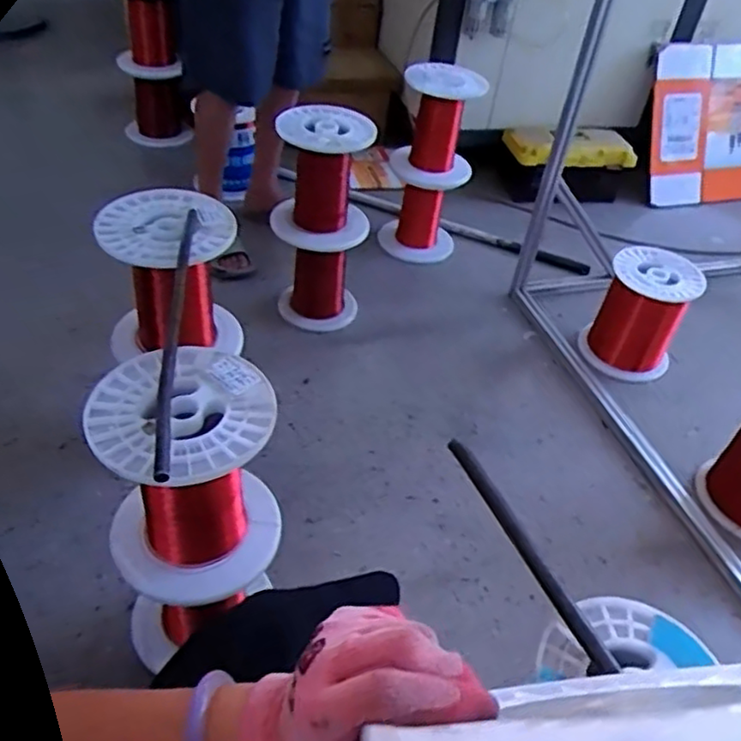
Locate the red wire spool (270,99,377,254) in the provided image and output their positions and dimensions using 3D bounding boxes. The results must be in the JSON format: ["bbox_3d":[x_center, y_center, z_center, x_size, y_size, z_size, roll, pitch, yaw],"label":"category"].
[{"bbox_3d":[-0.104,-0.419,1.436,0.203,0.265,0.205,5,42,-4],"label":"red wire spool"}]

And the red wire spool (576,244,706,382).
[{"bbox_3d":[0.650,-0.144,1.606,0.202,0.242,0.249,25,45,18],"label":"red wire spool"}]

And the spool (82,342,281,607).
[{"bbox_3d":[-0.218,0.125,0.810,0.198,0.235,0.205,5,42,-4],"label":"spool"}]

